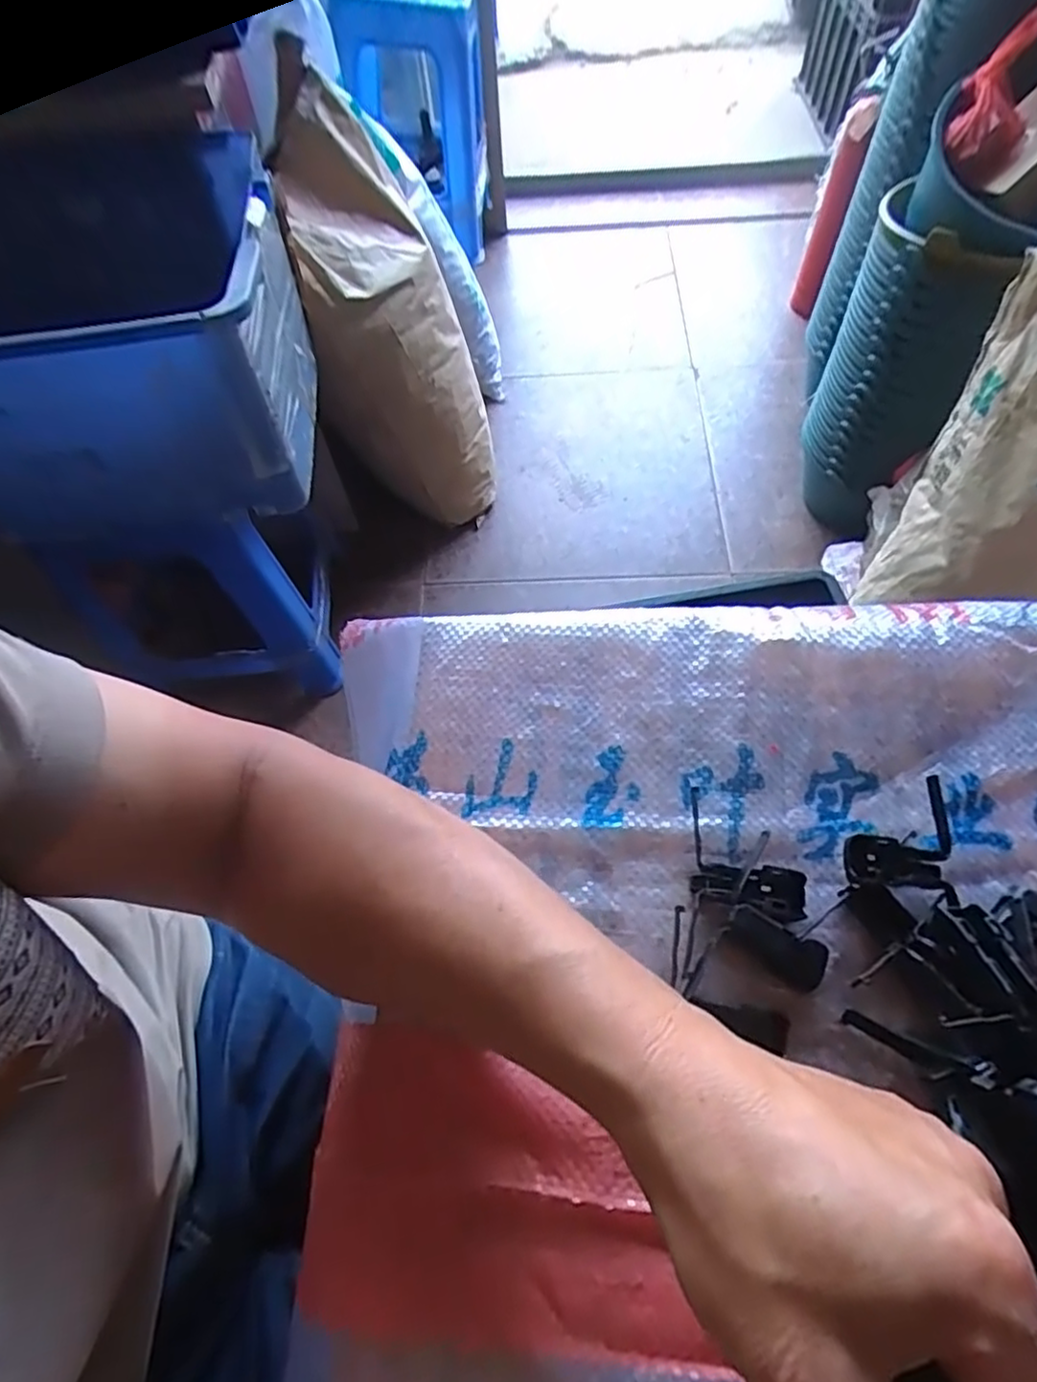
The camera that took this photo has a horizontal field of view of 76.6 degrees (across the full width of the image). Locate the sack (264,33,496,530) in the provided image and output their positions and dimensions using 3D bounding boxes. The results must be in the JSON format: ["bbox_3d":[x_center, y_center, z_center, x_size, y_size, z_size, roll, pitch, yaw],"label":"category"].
[{"bbox_3d":[-0.192,-0.565,1.043,0.245,0.764,0.309,-6,63,1],"label":"sack"}]

